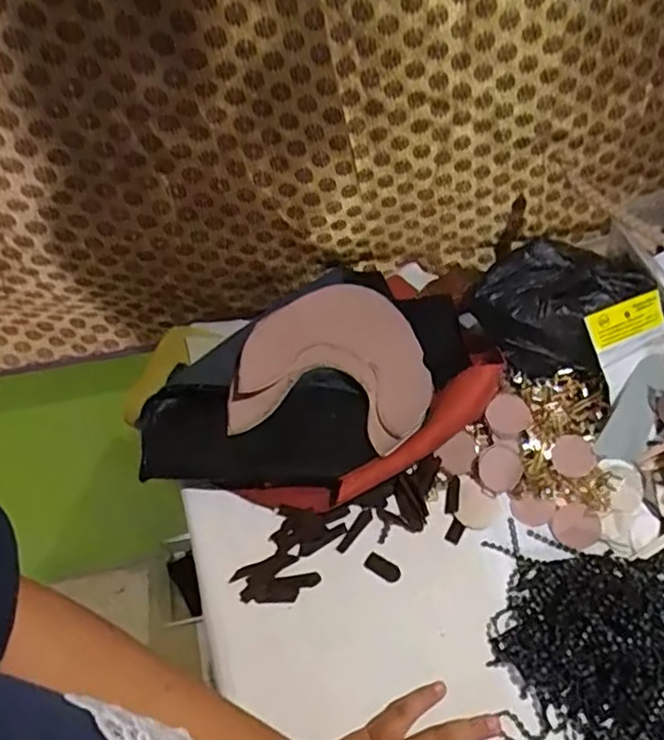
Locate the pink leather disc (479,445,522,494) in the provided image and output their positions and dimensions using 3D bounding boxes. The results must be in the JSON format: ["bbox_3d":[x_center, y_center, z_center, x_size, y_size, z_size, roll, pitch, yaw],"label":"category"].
[{"bbox_3d":[0.134,0.079,0.496,0.034,0.004,0.033,-1,77,3],"label":"pink leather disc"}]

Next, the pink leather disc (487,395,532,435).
[{"bbox_3d":[0.144,0.036,0.512,0.035,0.004,0.036,-2,55,3],"label":"pink leather disc"}]

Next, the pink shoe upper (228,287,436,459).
[{"bbox_3d":[0.007,-0.010,0.545,0.162,0.017,0.165,15,59,-5],"label":"pink shoe upper"}]

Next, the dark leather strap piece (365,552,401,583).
[{"bbox_3d":[0.038,0.149,0.467,0.027,0.004,0.013,24,61,19],"label":"dark leather strap piece"}]

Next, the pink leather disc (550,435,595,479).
[{"bbox_3d":[0.191,0.069,0.495,0.032,0.004,0.034,-4,63,8],"label":"pink leather disc"}]

